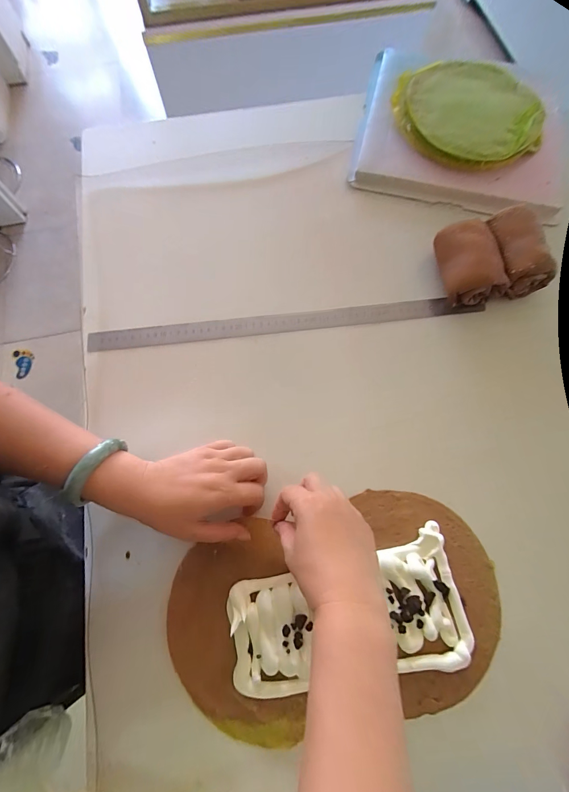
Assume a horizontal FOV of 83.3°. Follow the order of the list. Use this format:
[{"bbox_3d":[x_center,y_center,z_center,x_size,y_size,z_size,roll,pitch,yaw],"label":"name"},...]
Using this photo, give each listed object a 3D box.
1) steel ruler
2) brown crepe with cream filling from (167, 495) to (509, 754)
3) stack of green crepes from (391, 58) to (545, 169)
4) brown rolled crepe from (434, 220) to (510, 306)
[{"bbox_3d":[0.001,-0.097,0.427,0.512,0.008,0.025,-6,81,-2],"label":"steel ruler"},{"bbox_3d":[0.055,0.216,0.328,0.332,0.024,0.198,-9,74,-5],"label":"brown crepe with cream filling"},{"bbox_3d":[0.277,-0.438,0.490,0.203,0.024,0.206,-5,74,-1],"label":"stack of green crepes"},{"bbox_3d":[0.241,-0.176,0.423,0.068,0.058,0.104,-11,74,-3],"label":"brown rolled crepe"}]

